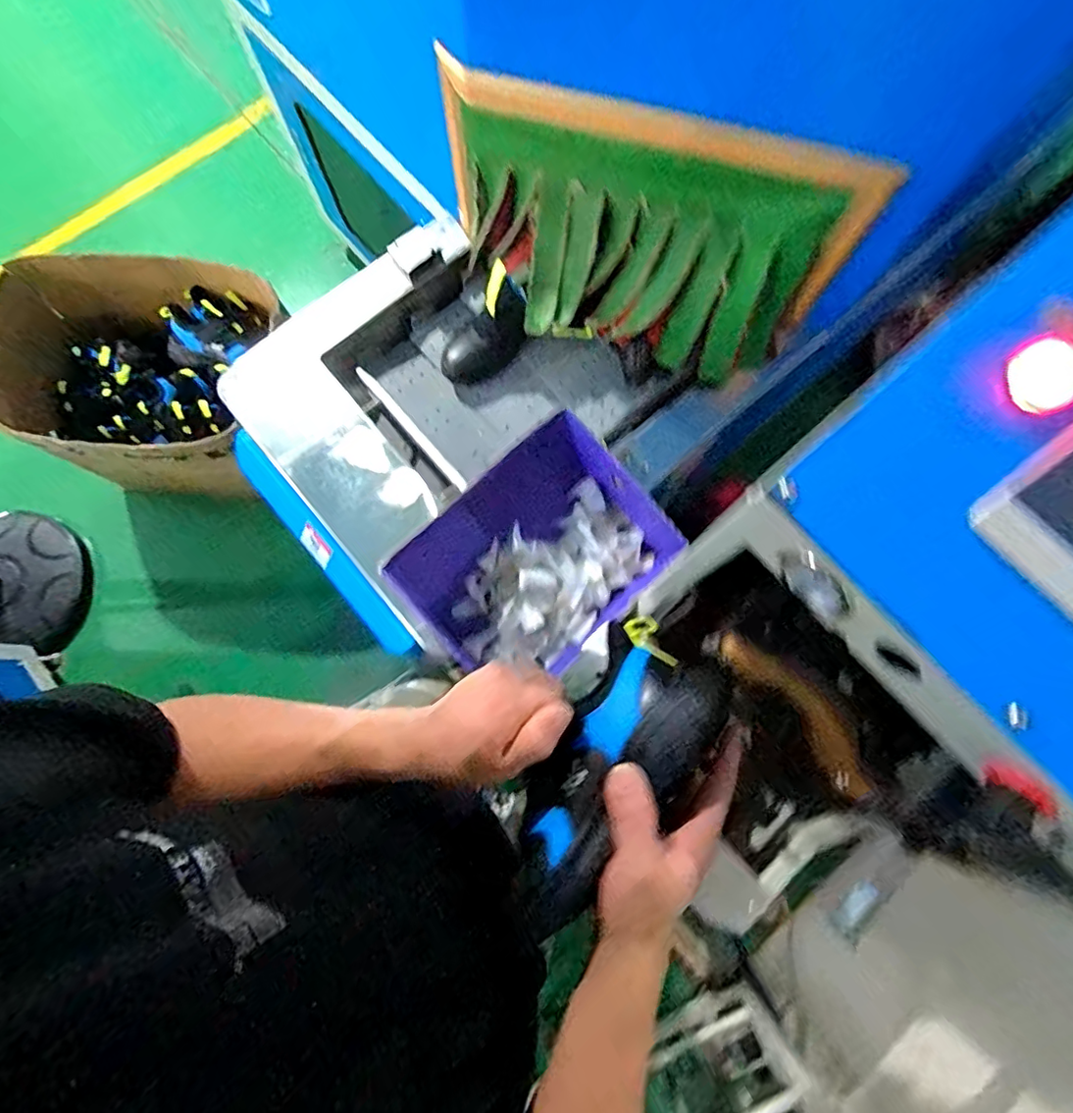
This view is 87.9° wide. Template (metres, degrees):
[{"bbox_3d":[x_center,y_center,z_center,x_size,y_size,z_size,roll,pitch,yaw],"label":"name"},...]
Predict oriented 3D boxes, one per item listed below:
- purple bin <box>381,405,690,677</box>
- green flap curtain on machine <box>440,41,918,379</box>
[{"bbox_3d":[0.000,0.001,0.766,0.345,0.105,0.260,-41,81,-8],"label":"purple bin"},{"bbox_3d":[0.142,-0.459,0.812,0.575,0.301,0.140,18,41,3],"label":"green flap curtain on machine"}]

